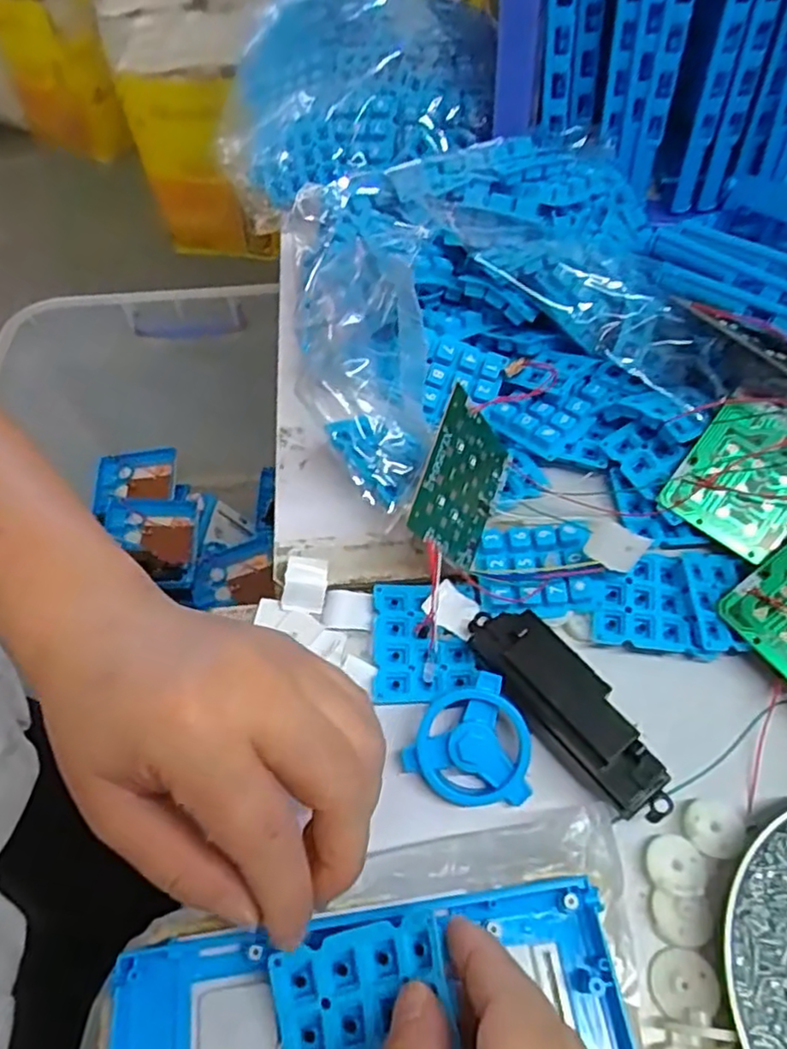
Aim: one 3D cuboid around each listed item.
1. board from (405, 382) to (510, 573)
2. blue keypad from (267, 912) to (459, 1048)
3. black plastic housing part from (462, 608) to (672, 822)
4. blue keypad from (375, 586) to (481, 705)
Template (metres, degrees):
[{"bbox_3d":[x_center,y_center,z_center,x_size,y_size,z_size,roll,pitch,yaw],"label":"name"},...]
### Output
[{"bbox_3d":[0.033,-0.018,0.323,0.004,0.067,0.070,9,71,35],"label":"board"},{"bbox_3d":[-0.009,0.153,0.205,0.057,0.009,0.051,-17,63,8],"label":"blue keypad"},{"bbox_3d":[0.075,0.077,0.291,0.040,0.026,0.107,-32,60,-18],"label":"black plastic housing part"},{"bbox_3d":[0.014,0.057,0.327,0.049,0.006,0.059,-1,56,2],"label":"blue keypad"}]

